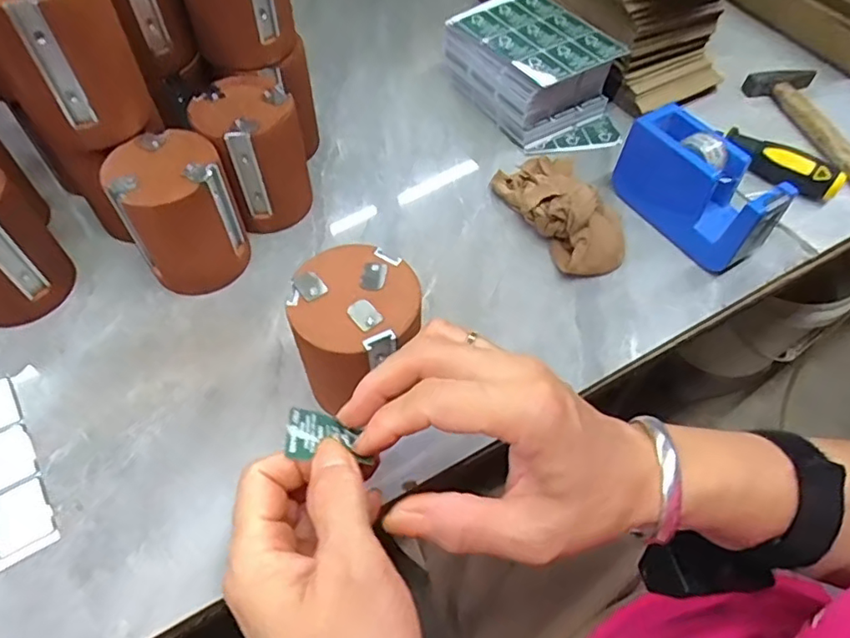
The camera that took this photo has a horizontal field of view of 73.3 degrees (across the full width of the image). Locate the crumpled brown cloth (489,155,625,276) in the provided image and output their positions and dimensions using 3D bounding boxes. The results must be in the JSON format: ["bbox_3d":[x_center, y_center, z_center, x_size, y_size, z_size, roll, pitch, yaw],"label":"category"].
[{"bbox_3d":[0.124,-0.101,0.494,0.080,0.040,0.138,-24,59,-15],"label":"crumpled brown cloth"}]

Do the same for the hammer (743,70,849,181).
[{"bbox_3d":[0.405,-0.162,0.542,0.068,0.018,0.244,-14,57,-9],"label":"hammer"}]

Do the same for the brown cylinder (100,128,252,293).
[{"bbox_3d":[-0.182,-0.077,0.437,0.076,0.104,0.071,0,56,0],"label":"brown cylinder"}]

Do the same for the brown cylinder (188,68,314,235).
[{"bbox_3d":[-0.137,-0.134,0.474,0.073,0.103,0.070,-20,58,-13],"label":"brown cylinder"}]

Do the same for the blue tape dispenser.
[{"bbox_3d":[0.223,-0.111,0.474,0.049,0.079,0.137,-25,59,-16],"label":"blue tape dispenser"}]

